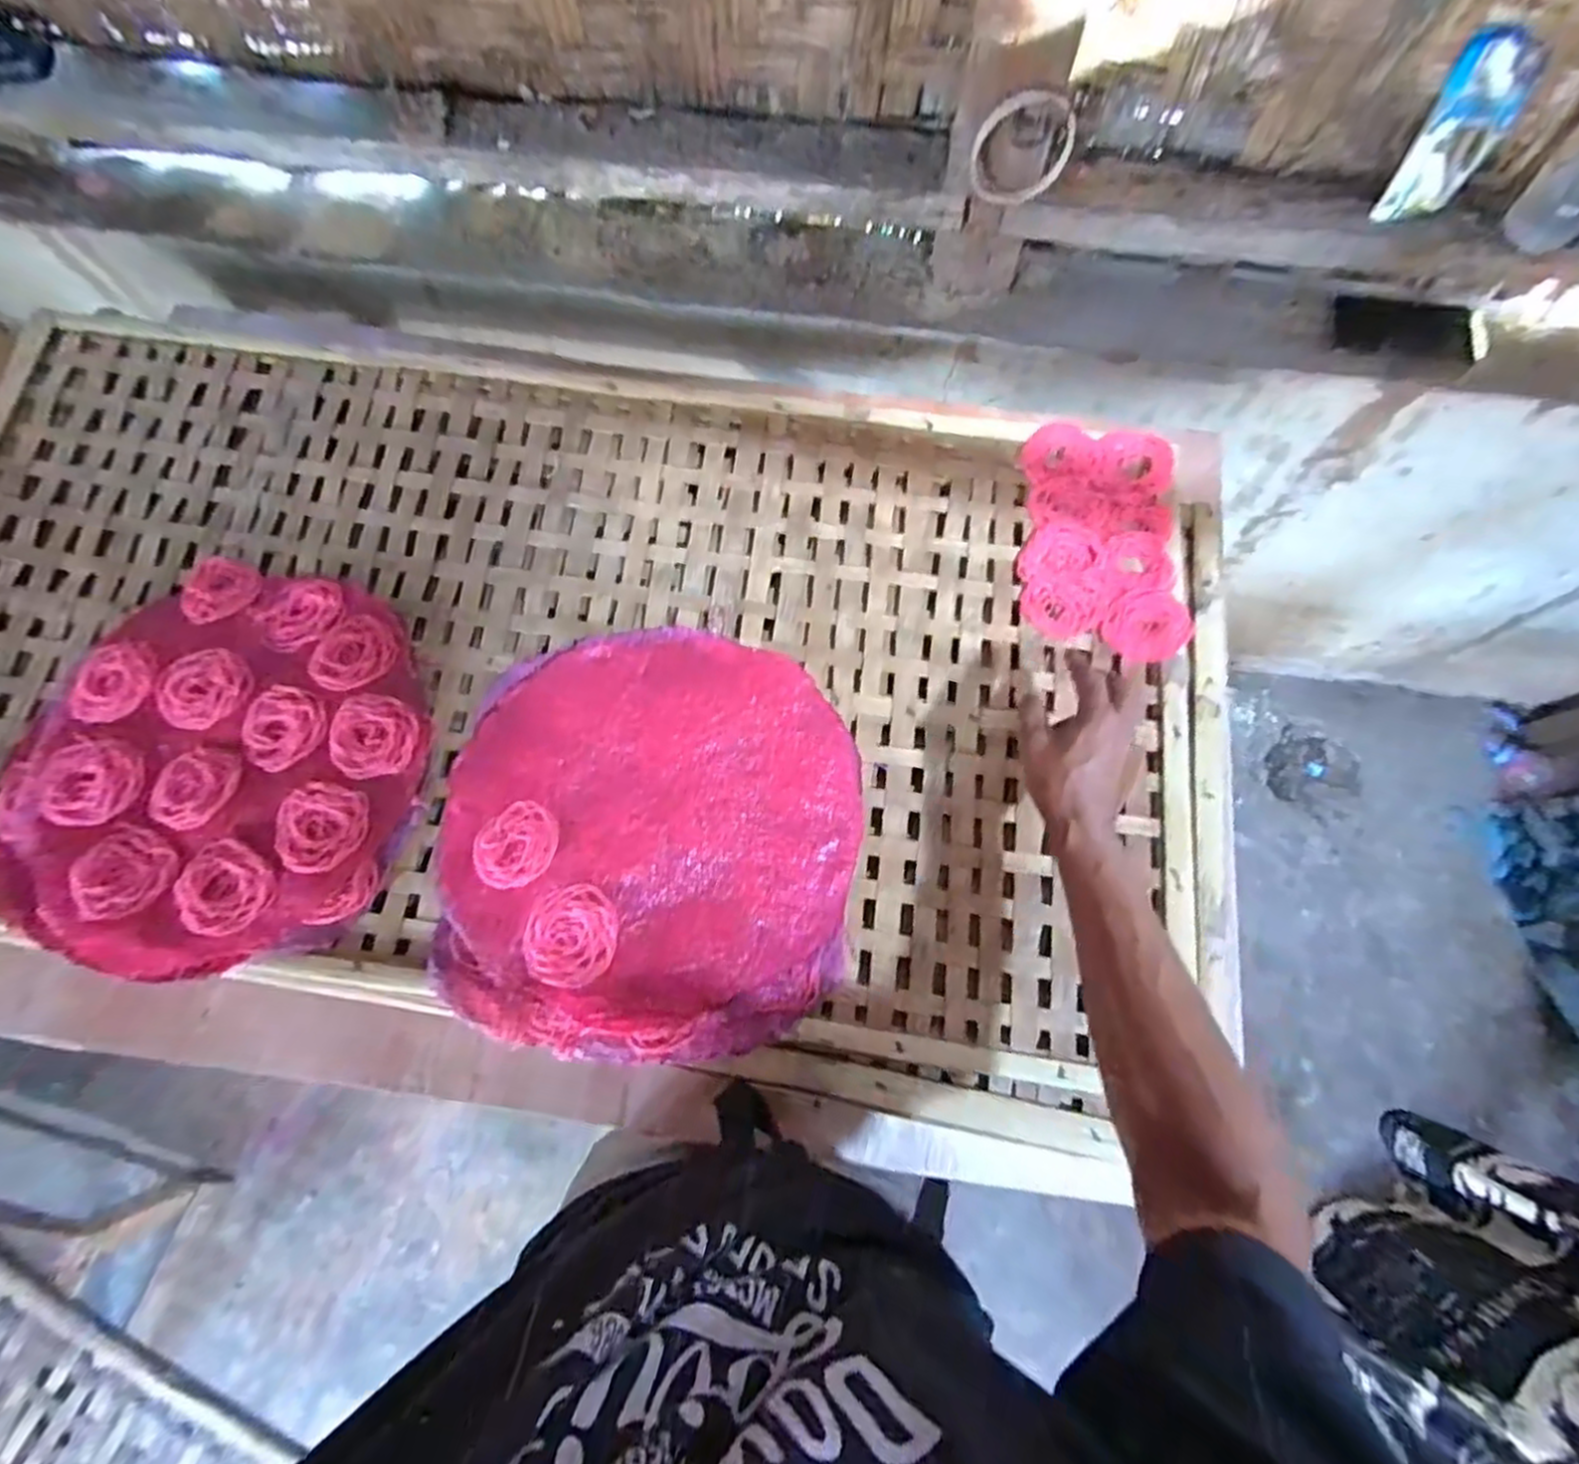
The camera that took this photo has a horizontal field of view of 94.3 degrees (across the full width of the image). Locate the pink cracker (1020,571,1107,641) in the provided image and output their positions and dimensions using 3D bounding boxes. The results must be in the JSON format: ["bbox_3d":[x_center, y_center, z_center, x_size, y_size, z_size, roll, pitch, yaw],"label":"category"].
[{"bbox_3d":[0.261,-0.121,0.698,0.074,0.013,0.067,14,74,3],"label":"pink cracker"}]

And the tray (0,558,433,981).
[{"bbox_3d":[-0.507,0.019,0.652,0.346,0.029,0.360,4,74,0],"label":"tray"}]

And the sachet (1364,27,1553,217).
[{"bbox_3d":[0.595,-0.526,0.644,0.072,0.131,0.026,5,48,-1],"label":"sachet"}]

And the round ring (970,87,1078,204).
[{"bbox_3d":[0.208,-0.520,0.657,0.090,0.092,0.018,-6,73,-2],"label":"round ring"}]

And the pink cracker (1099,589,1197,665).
[{"bbox_3d":[0.336,-0.102,0.686,0.074,0.015,0.068,0,74,-1],"label":"pink cracker"}]

